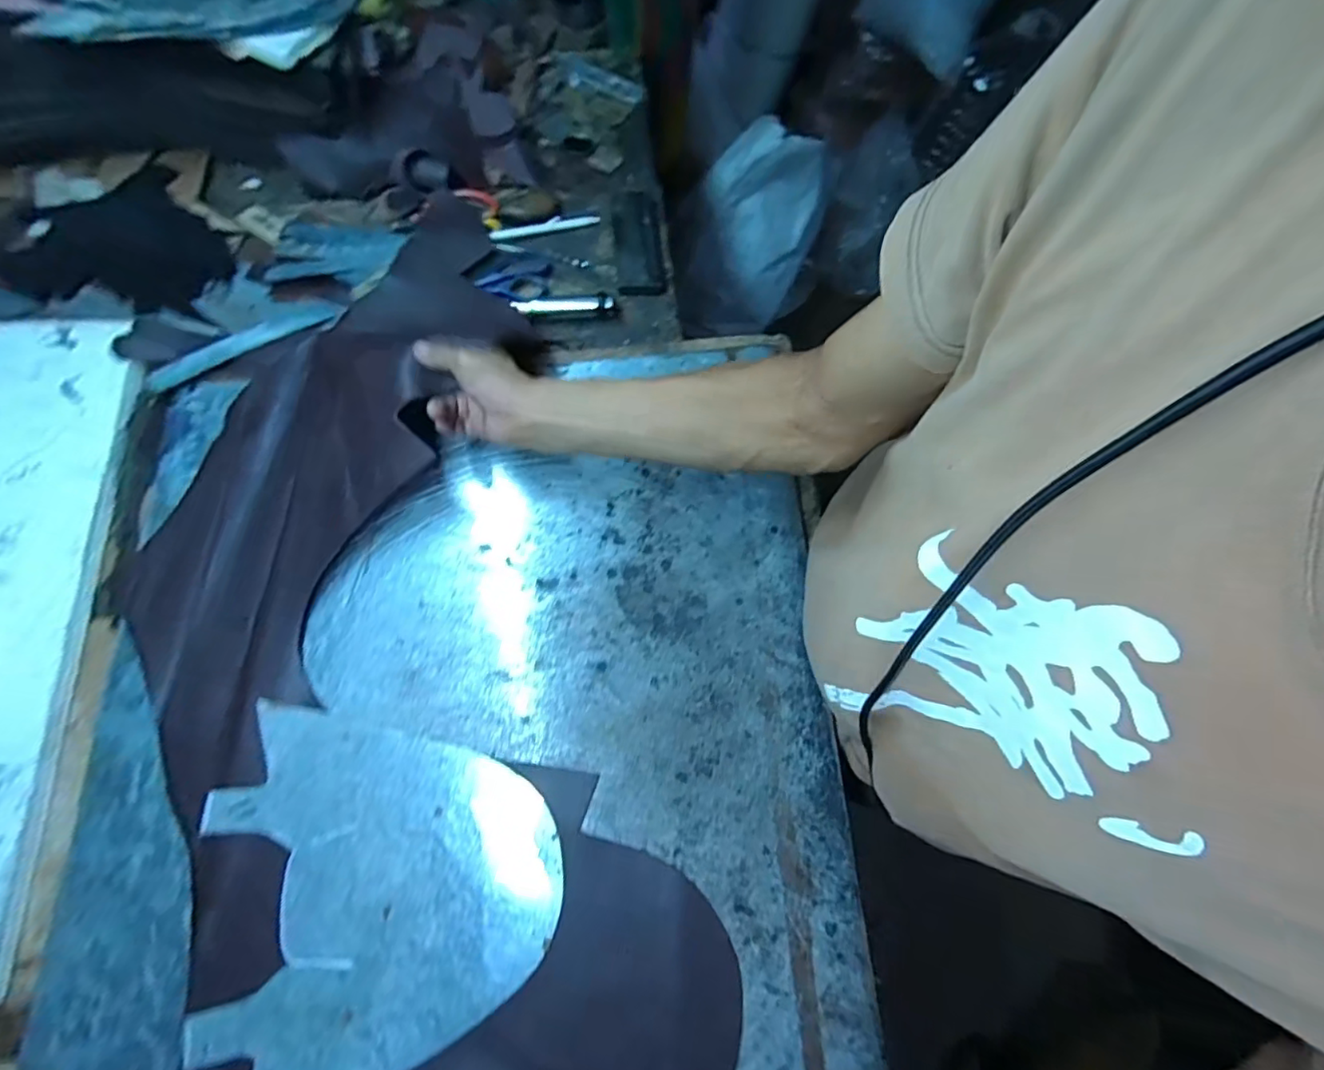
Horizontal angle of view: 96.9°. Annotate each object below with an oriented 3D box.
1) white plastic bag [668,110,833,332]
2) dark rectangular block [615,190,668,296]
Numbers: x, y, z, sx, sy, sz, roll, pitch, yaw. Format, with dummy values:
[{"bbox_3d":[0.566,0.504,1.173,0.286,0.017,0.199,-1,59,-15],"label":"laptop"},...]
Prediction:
[{"bbox_3d":[0.174,-0.611,1.239,0.282,0.389,0.197,18,70,1],"label":"white plastic bag"},{"bbox_3d":[-0.027,-0.356,0.706,0.055,0.007,0.157,-3,70,-2],"label":"dark rectangular block"}]

